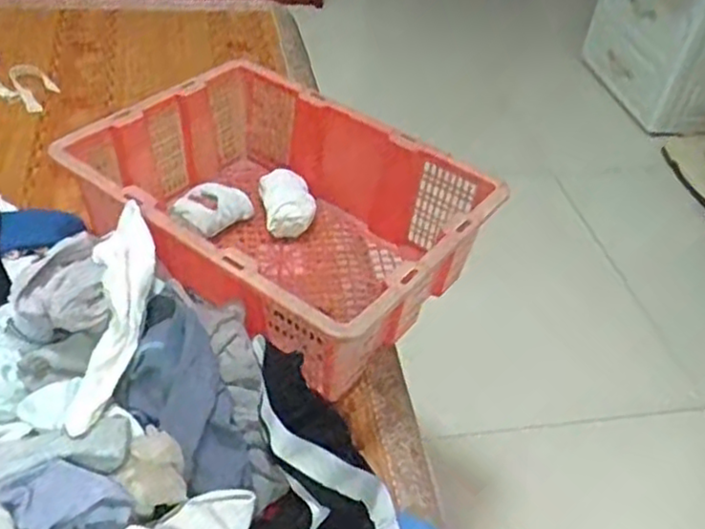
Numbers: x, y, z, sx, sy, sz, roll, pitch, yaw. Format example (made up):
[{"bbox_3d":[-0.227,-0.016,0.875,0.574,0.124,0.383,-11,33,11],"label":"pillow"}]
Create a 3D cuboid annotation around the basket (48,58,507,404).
[{"bbox_3d":[-0.087,-0.068,0.937,0.478,0.181,0.376,31,48,23],"label":"basket"}]

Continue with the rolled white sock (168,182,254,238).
[{"bbox_3d":[-0.199,-0.076,0.994,0.074,0.053,0.106,28,47,21],"label":"rolled white sock"}]

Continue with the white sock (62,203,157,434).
[{"bbox_3d":[-0.240,0.043,0.704,0.077,0.079,0.254,3,60,-4],"label":"white sock"}]

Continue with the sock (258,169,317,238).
[{"bbox_3d":[-0.094,-0.087,1.033,0.073,0.052,0.111,-7,45,-15],"label":"sock"}]

